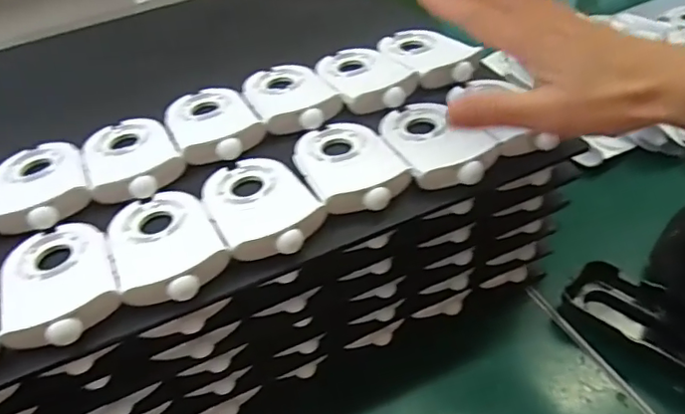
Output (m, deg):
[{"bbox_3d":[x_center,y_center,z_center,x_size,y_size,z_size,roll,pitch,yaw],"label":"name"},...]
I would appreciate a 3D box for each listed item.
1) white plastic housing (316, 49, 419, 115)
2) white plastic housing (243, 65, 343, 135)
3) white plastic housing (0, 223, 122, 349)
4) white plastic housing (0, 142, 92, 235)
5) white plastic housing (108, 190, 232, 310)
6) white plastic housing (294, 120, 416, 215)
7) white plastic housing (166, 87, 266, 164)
[{"bbox_3d":[0.019,-0.100,0.422,0.059,0.019,0.083,-17,46,-11],"label":"white plastic housing"},{"bbox_3d":[-0.039,-0.083,0.407,0.055,0.017,0.084,-22,47,-16],"label":"white plastic housing"},{"bbox_3d":[-0.156,0.037,0.305,0.058,0.022,0.088,-23,47,-17],"label":"white plastic housing"},{"bbox_3d":[-0.196,-0.018,0.360,0.056,0.020,0.086,-24,47,-18],"label":"white plastic housing"},{"bbox_3d":[-0.102,0.018,0.318,0.057,0.019,0.087,-23,47,-16],"label":"white plastic housing"},{"bbox_3d":[0.003,-0.029,0.354,0.056,0.020,0.087,-20,46,-14],"label":"white plastic housing"},{"bbox_3d":[-0.091,-0.062,0.391,0.056,0.019,0.084,-23,47,-17],"label":"white plastic housing"}]

